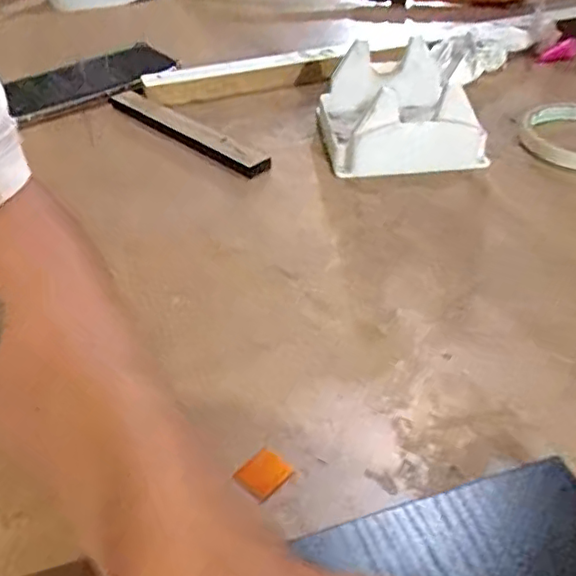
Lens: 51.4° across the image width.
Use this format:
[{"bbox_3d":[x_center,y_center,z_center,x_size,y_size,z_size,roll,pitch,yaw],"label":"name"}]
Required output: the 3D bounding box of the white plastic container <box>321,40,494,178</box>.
[{"bbox_3d":[0.080,-0.133,0.439,0.106,0.056,0.124,-5,40,-2],"label":"white plastic container"}]

